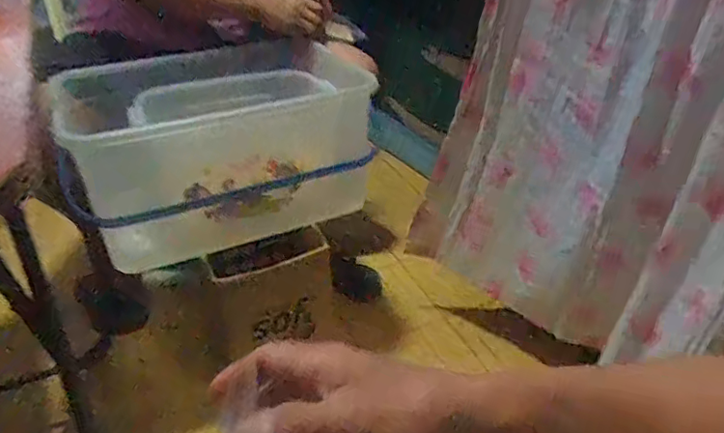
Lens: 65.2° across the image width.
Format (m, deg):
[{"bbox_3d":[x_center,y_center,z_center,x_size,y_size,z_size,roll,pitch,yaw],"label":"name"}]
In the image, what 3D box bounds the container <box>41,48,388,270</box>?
[{"bbox_3d":[-0.237,-0.119,0.983,0.488,0.231,0.296,-13,33,-18],"label":"container"}]

